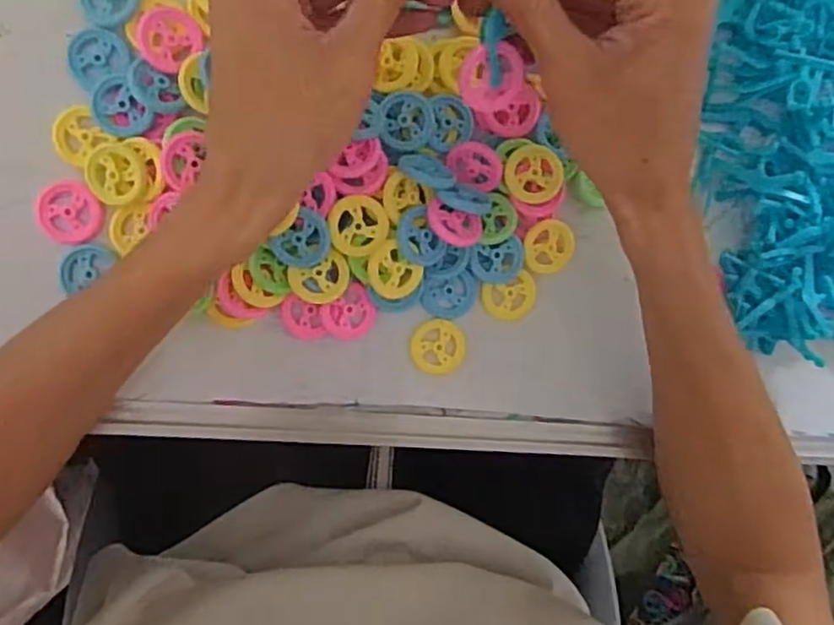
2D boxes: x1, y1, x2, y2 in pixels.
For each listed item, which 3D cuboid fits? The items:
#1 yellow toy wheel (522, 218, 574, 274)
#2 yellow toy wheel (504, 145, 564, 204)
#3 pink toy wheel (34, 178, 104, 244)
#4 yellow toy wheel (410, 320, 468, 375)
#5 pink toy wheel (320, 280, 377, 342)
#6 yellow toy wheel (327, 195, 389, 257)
[{"bbox_3d":[0.071,-0.035,0.365,0.030,0.005,0.028,-1,94,-8],"label":"yellow toy wheel"},{"bbox_3d":[0.060,-0.071,0.349,0.029,0.004,0.029,1,100,3],"label":"yellow toy wheel"},{"bbox_3d":[-0.167,-0.048,0.327,0.029,0.005,0.030,-1,94,-8],"label":"pink toy wheel"},{"bbox_3d":[0.012,0.018,0.363,0.029,0.004,0.029,-1,94,-8],"label":"yellow toy wheel"},{"bbox_3d":[-0.034,0.001,0.352,0.029,0.004,0.025,-38,99,-4],"label":"pink toy wheel"},{"bbox_3d":[-0.029,-0.042,0.333,0.029,0.005,0.029,-1,94,-8],"label":"yellow toy wheel"}]

